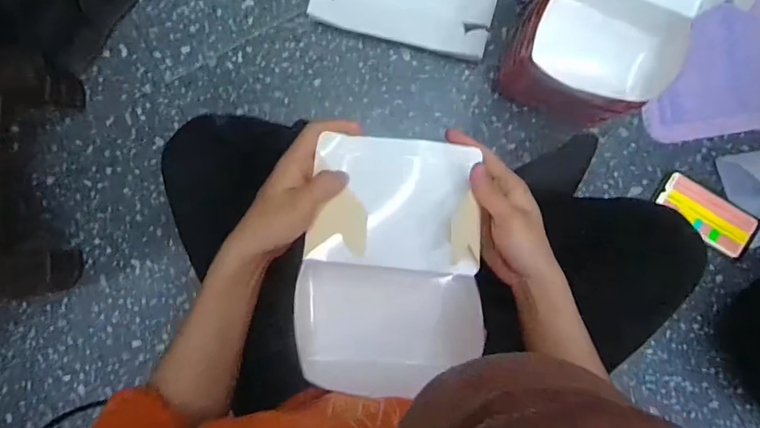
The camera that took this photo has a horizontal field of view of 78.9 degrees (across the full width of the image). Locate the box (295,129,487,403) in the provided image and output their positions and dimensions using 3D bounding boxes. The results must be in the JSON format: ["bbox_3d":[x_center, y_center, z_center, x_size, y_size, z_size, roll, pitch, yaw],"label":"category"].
[{"bbox_3d":[0.009,0.057,0.478,0.182,0.061,0.265,5,90,2],"label":"box"}]

